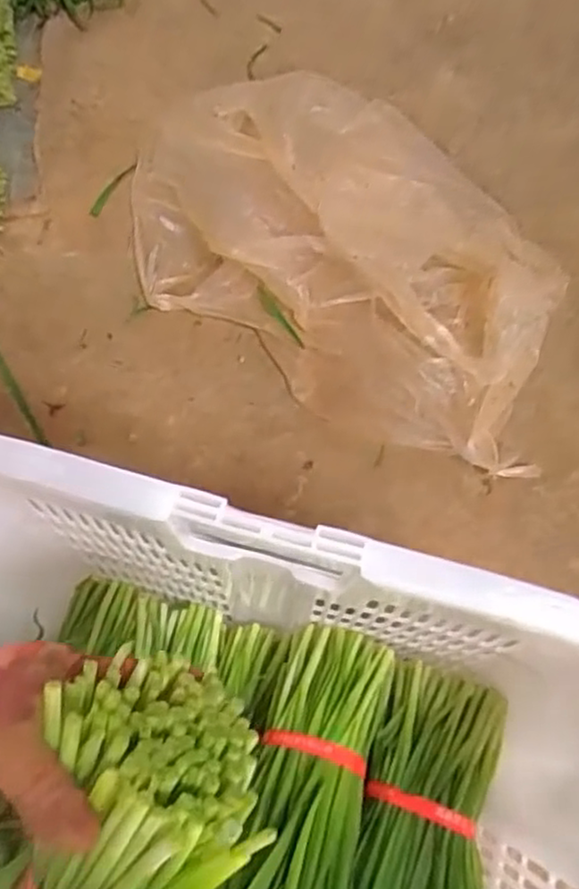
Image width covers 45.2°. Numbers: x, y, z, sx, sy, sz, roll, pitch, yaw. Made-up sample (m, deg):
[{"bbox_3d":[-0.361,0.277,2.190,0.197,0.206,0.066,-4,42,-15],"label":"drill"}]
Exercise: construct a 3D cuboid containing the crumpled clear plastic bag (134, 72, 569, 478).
[{"bbox_3d":[0.046,-0.226,0.796,0.538,0.138,0.338,23,66,8],"label":"crumpled clear plastic bag"}]

